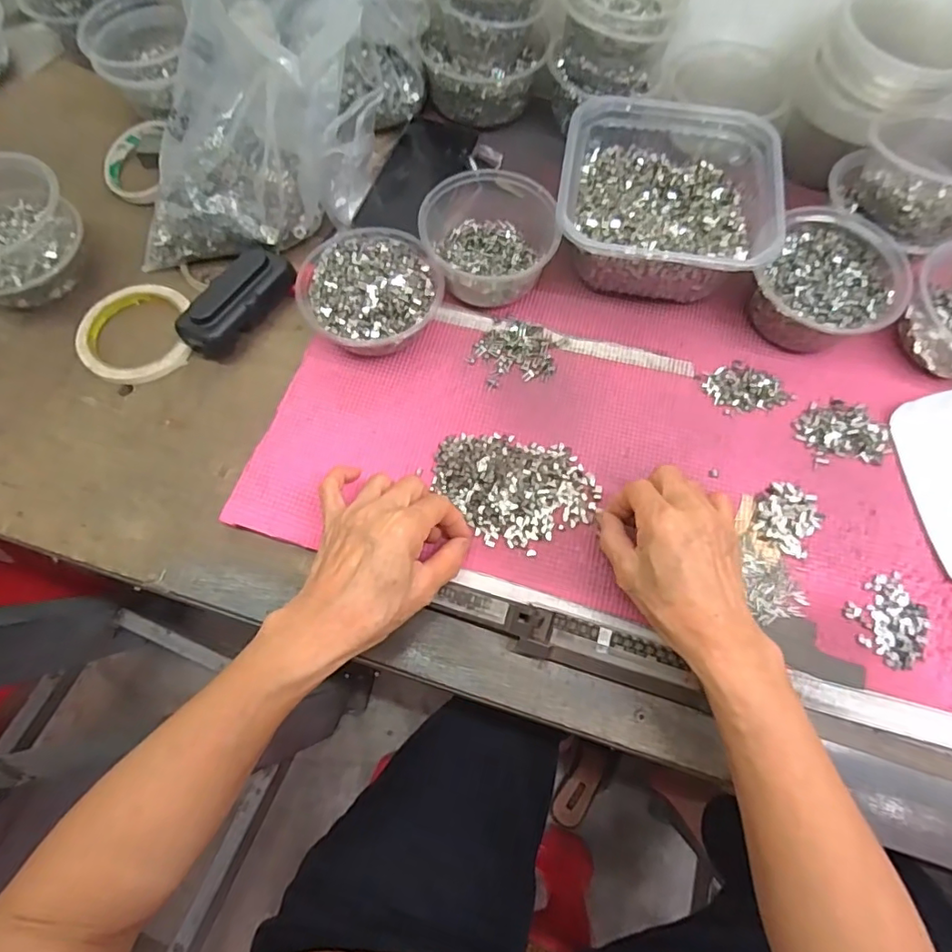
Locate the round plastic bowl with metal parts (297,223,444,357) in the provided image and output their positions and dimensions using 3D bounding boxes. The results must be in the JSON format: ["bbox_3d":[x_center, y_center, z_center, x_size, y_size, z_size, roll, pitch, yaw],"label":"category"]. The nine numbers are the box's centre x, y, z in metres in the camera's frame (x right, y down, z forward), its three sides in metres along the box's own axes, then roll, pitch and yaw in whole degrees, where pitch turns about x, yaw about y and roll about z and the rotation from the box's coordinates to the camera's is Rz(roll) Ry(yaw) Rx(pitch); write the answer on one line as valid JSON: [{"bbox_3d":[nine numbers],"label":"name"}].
[{"bbox_3d":[-0.088,-0.152,0.464,0.107,0.043,0.114,0,69,0],"label":"round plastic bowl with metal parts"}]

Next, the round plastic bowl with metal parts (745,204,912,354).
[{"bbox_3d":[0.286,-0.156,0.457,0.105,0.055,0.116,29,72,11],"label":"round plastic bowl with metal parts"}]

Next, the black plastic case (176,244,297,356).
[{"bbox_3d":[-0.203,-0.150,0.472,0.044,0.041,0.107,32,72,12],"label":"black plastic case"}]

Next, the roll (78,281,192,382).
[{"bbox_3d":[-0.297,-0.125,0.482,0.089,0.011,0.103,-15,70,-5],"label":"roll"}]

